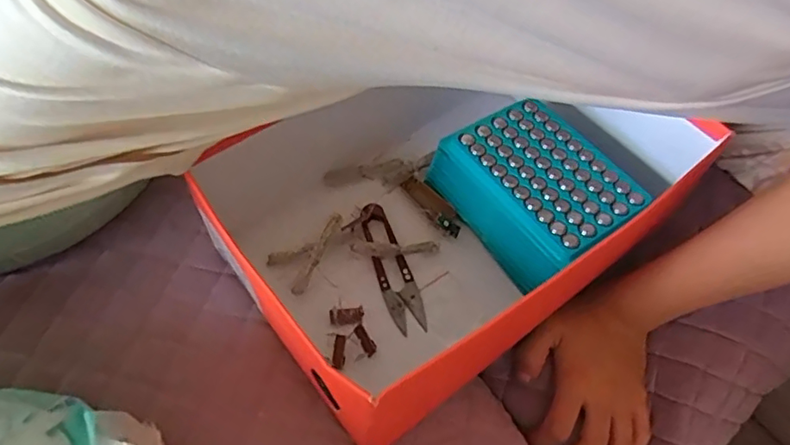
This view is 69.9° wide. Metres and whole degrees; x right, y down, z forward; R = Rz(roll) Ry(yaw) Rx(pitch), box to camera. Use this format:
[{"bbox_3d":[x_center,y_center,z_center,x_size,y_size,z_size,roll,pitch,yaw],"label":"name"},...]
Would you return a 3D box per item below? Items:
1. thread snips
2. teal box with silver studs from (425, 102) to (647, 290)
[{"bbox_3d":[-0.003,0.031,0.403,0.024,0.009,0.099,-12,61,-14],"label":"thread snips"},{"bbox_3d":[0.103,-0.025,0.410,0.100,0.056,0.131,-29,53,-19],"label":"teal box with silver studs"}]

